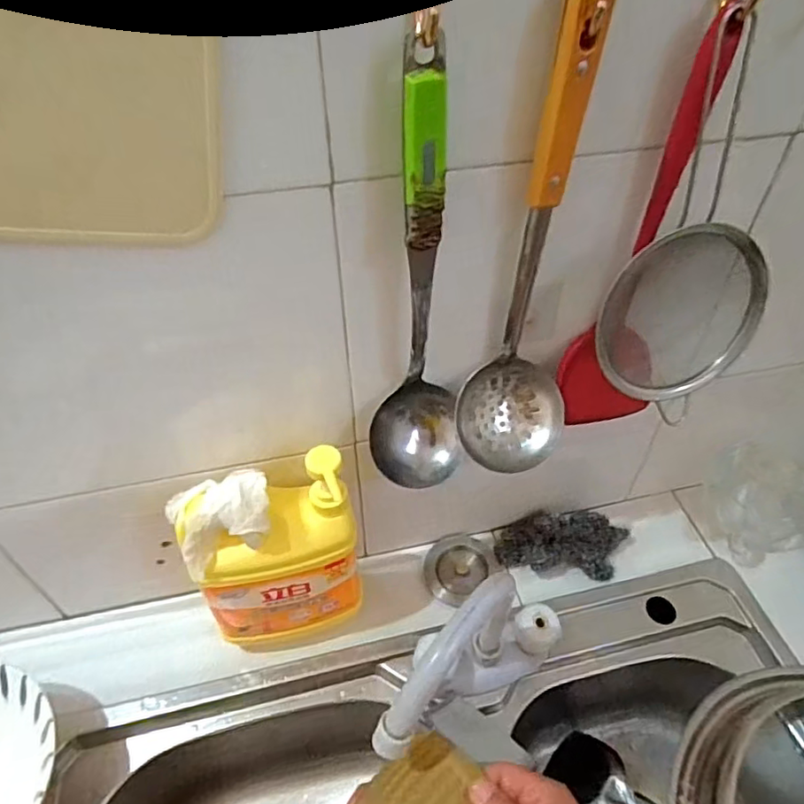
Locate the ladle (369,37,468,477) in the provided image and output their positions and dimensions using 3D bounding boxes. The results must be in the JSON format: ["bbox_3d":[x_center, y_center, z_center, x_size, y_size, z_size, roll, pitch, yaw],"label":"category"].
[{"bbox_3d":[0.013,-0.064,0.415,0.074,0.330,0.060,-1,46,-2],"label":"ladle"}]

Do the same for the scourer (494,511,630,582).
[{"bbox_3d":[0.186,0.160,0.687,0.146,0.037,0.079,7,47,6],"label":"scourer"}]

